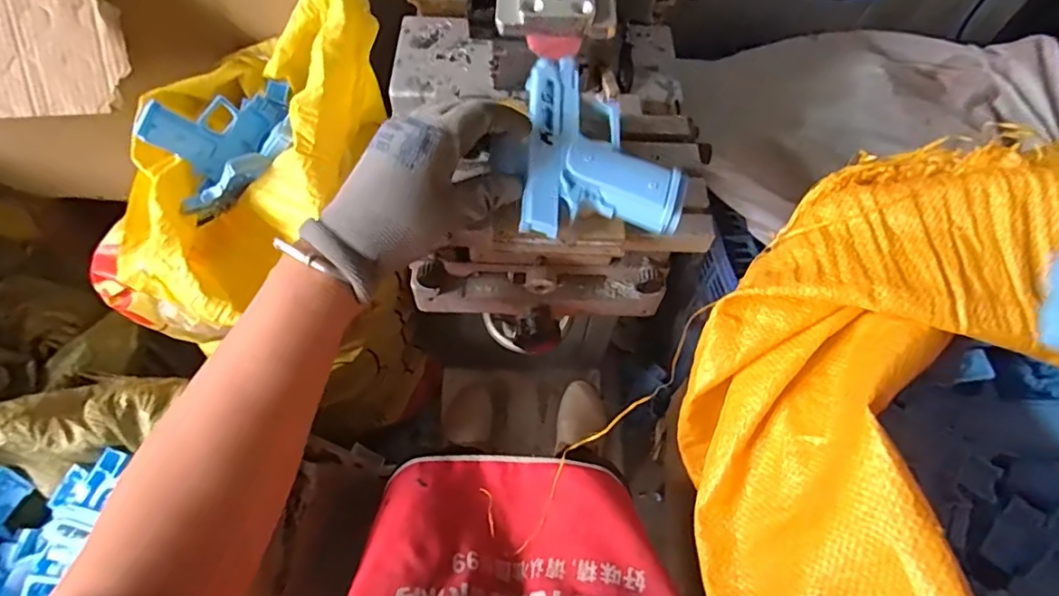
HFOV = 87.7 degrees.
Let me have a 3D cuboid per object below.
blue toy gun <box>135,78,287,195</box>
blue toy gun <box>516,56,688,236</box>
[{"bbox_3d":[-0.371,-0.197,0.666,0.032,0.097,0.170,21,40,31],"label":"blue toy gun"},{"bbox_3d":[0.050,-0.105,0.376,0.102,0.024,0.138,3,61,1],"label":"blue toy gun"}]

